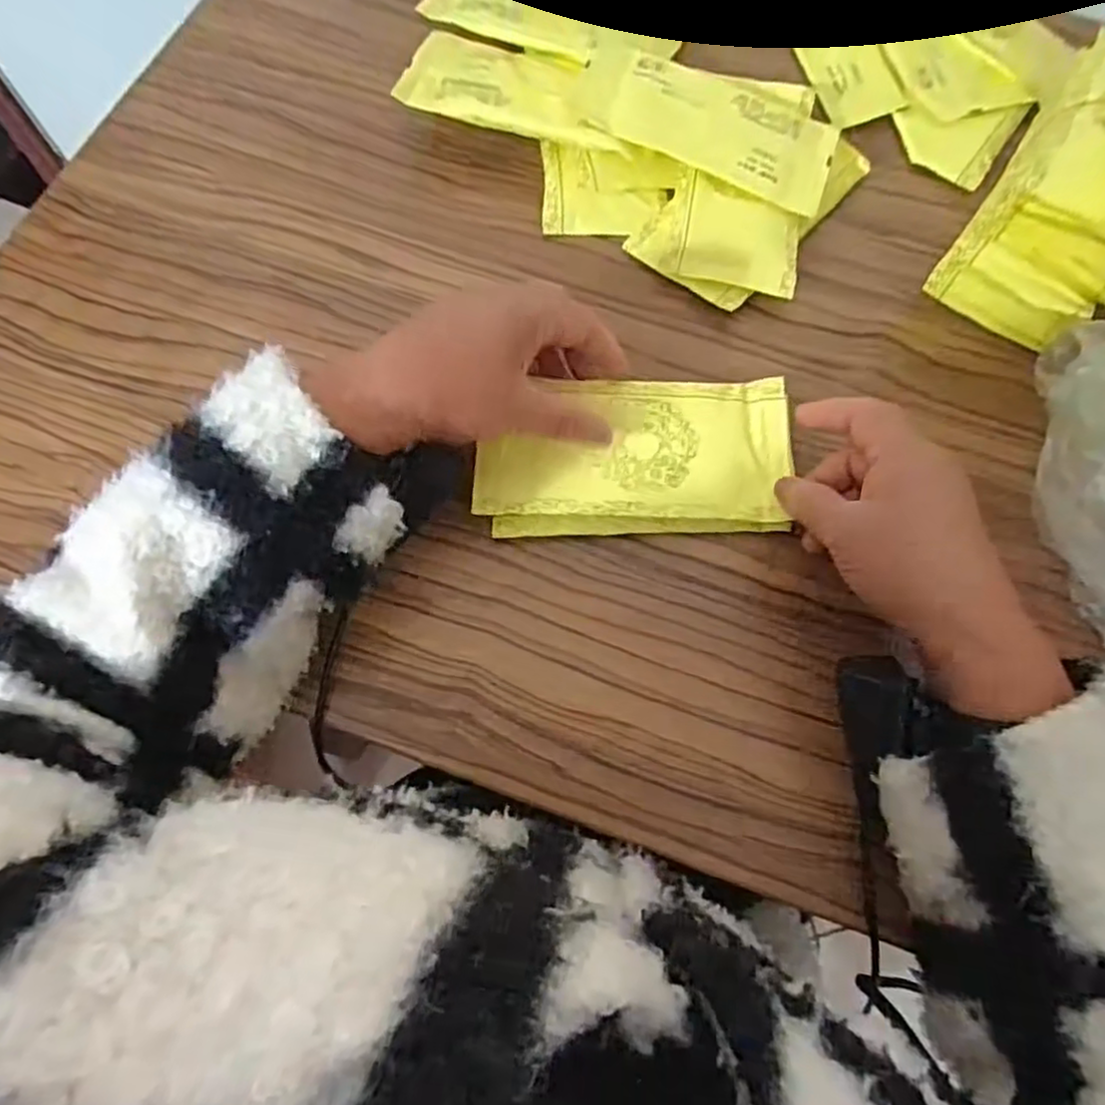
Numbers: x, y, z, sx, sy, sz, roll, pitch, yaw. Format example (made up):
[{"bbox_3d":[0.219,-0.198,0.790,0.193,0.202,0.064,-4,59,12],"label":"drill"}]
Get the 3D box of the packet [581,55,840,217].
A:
[{"bbox_3d":[0.109,-0.280,0.453,0.154,0.011,0.082,22,74,1],"label":"packet"}]

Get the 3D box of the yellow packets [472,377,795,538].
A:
[{"bbox_3d":[0.046,-0.055,0.383,0.173,0.012,0.087,-1,79,-3],"label":"yellow packets"}]

